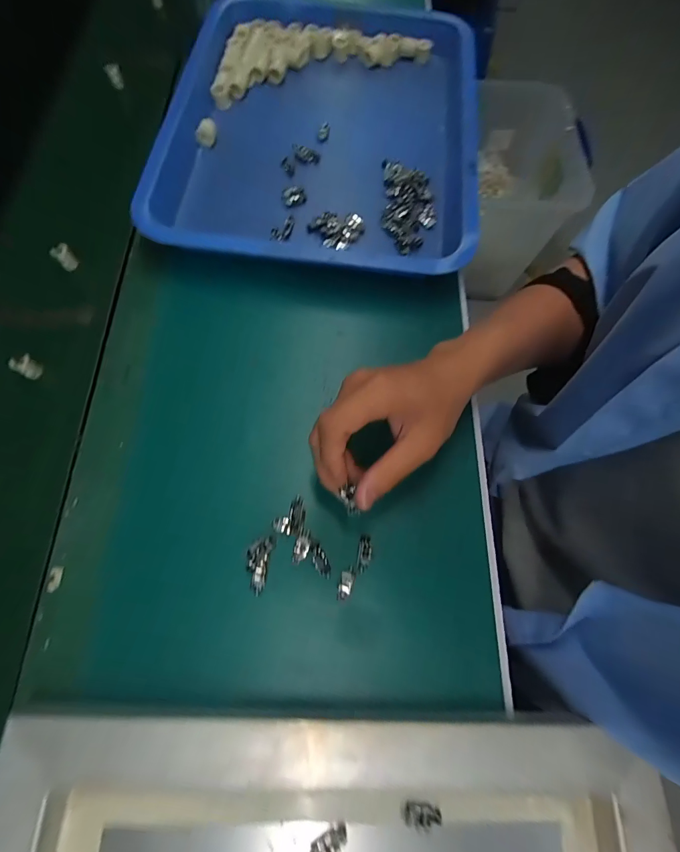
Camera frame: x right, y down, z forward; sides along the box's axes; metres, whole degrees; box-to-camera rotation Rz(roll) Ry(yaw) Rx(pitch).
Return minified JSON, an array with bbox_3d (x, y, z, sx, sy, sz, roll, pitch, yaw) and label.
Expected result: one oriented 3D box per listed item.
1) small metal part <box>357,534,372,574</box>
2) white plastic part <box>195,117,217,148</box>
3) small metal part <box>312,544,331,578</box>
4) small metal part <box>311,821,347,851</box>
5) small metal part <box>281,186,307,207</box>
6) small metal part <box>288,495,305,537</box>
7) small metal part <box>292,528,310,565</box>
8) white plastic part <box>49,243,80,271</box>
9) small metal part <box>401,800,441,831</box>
[{"bbox_3d":[0.020,0.101,0.306,0.011,0.004,0.028,8,70,1],"label":"small metal part"},{"bbox_3d":[-0.157,-0.344,0.453,0.020,0.015,0.033,-1,70,-2],"label":"white plastic part"},{"bbox_3d":[-0.015,0.107,0.303,0.011,0.005,0.025,-27,73,-11],"label":"small metal part"},{"bbox_3d":[-0.007,0.266,0.244,0.024,0.012,0.011,-24,73,-10],"label":"small metal part"},{"bbox_3d":[-0.051,-0.253,0.423,0.026,0.007,0.026,-6,70,-4],"label":"small metal part"},{"bbox_3d":[-0.035,0.073,0.313,0.013,0.004,0.032,0,56,-2],"label":"small metal part"},{"bbox_3d":[-0.030,0.096,0.308,0.012,0.009,0.027,12,70,2],"label":"small metal part"},{"bbox_3d":[-0.275,-0.169,0.387,0.014,0.020,0.017,42,74,12],"label":"white plastic part"},{"bbox_3d":[0.053,0.253,0.251,0.026,0.006,0.013,11,70,2],"label":"small metal part"}]

